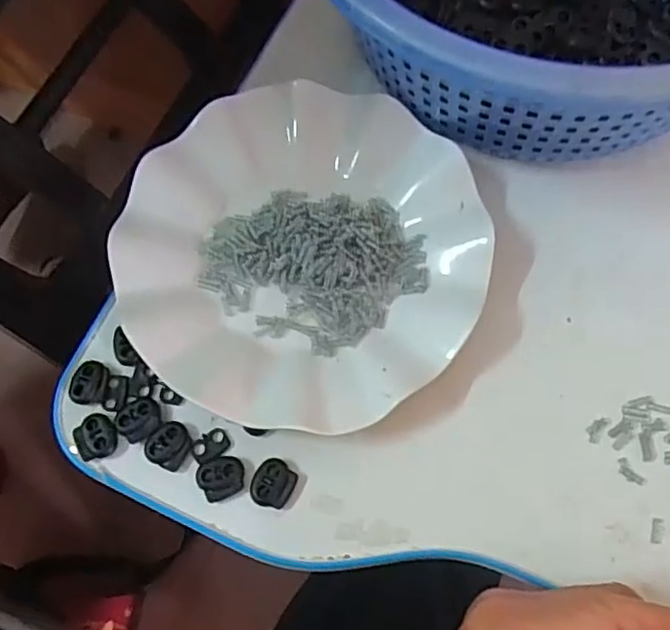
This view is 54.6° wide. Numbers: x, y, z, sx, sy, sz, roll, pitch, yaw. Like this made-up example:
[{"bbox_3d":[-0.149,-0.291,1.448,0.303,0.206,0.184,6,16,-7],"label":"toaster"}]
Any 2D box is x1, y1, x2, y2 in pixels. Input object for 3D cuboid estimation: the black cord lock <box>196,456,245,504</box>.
[{"bbox_3d":[-0.052,0.075,0.298,0.021,0.004,0.019,-25,70,-6],"label":"black cord lock"}]

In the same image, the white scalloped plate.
[{"bbox_3d":[-0.017,-0.036,0.325,0.177,0.020,0.177,-1,69,2],"label":"white scalloped plate"}]

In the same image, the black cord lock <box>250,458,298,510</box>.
[{"bbox_3d":[-0.028,0.077,0.297,0.019,0.004,0.021,20,72,10],"label":"black cord lock"}]

